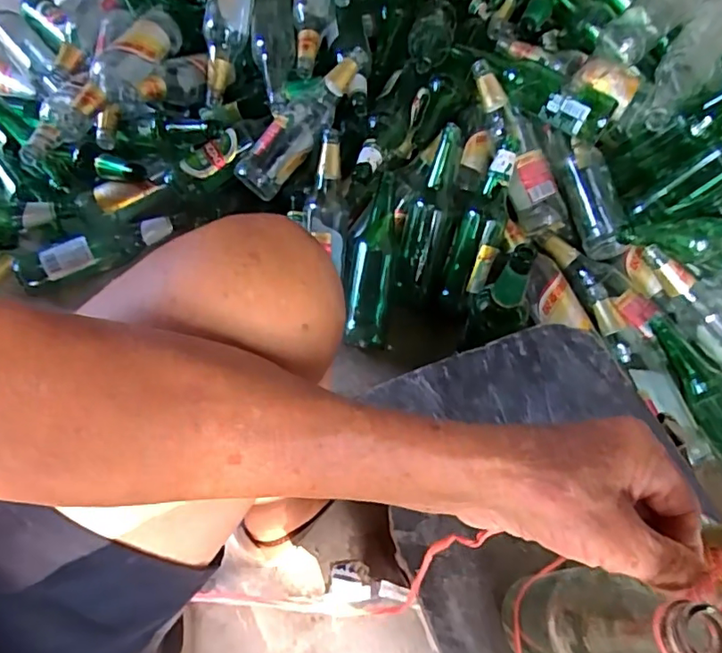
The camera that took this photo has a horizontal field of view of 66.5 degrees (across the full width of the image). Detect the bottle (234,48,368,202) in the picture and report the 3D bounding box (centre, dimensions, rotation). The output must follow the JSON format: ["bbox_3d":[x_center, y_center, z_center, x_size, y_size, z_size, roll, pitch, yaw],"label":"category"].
[{"bbox_3d":[-0.090,-0.326,0.847,0.073,0.055,0.272,39,89,17],"label":"bottle"}]

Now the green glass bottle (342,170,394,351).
[{"bbox_3d":[0.013,-0.096,0.828,0.071,0.063,0.258,7,81,3],"label":"green glass bottle"}]

